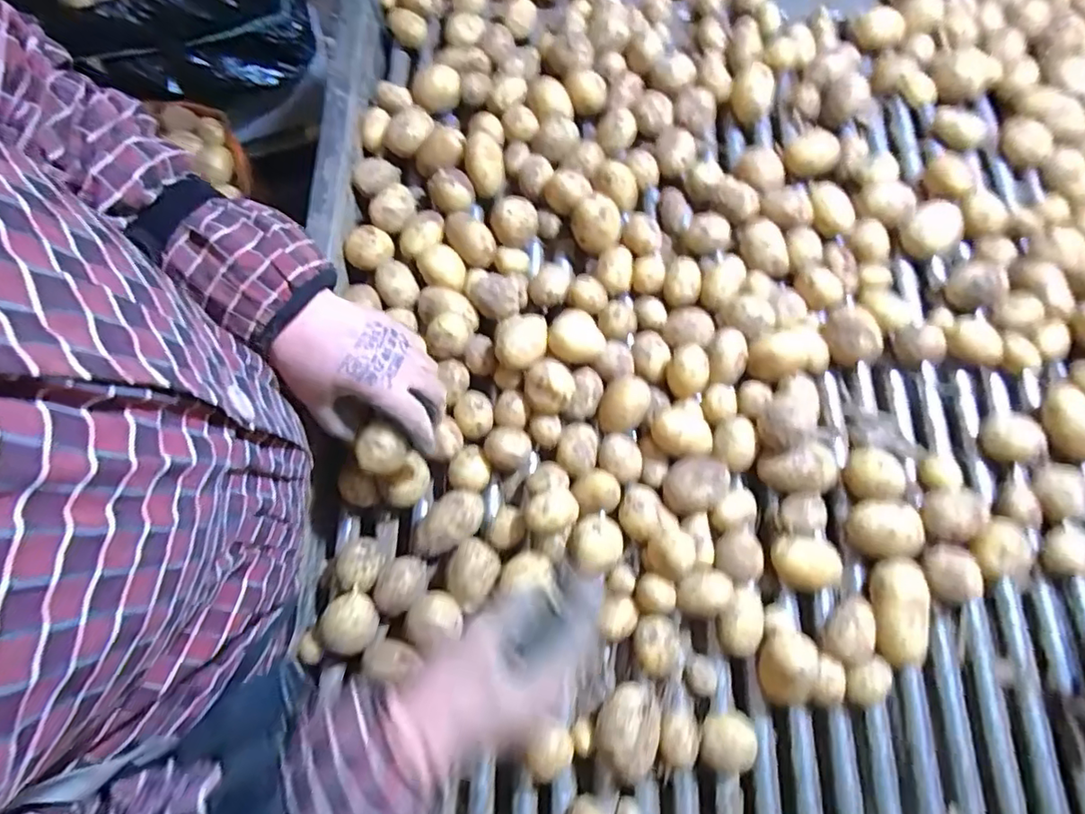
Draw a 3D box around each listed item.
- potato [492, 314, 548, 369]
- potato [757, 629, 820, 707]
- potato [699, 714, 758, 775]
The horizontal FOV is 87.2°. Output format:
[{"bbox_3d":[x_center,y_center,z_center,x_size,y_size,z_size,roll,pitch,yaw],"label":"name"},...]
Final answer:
[{"bbox_3d":[-0.018,-0.057,0.491,0.045,0.044,0.049,0,76,0],"label":"potato"},{"bbox_3d":[0.186,0.198,0.432,0.037,0.041,0.053,11,76,3],"label":"potato"},{"bbox_3d":[0.137,0.250,0.426,0.041,0.025,0.034,-4,75,-2],"label":"potato"}]

